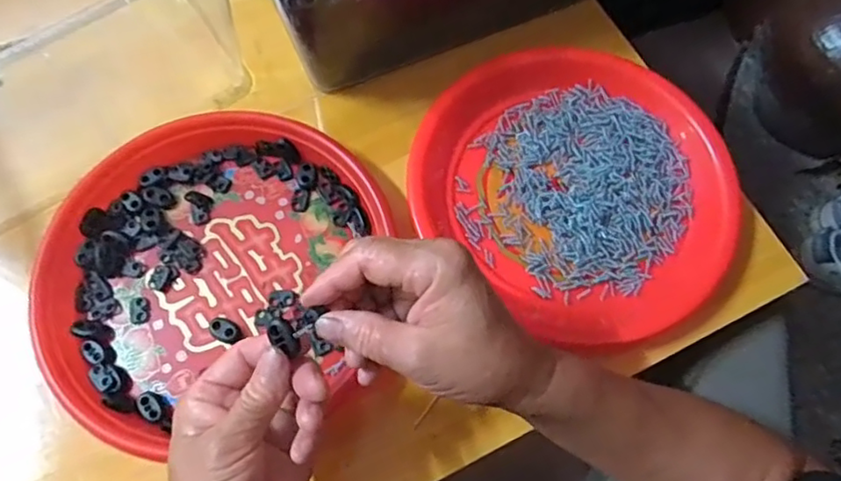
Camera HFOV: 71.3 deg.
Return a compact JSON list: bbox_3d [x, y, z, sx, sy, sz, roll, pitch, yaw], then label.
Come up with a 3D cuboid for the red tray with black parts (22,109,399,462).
[{"bbox_3d":[-0.131,0.023,0.396,0.229,0.033,0.228,42,75,15],"label":"red tray with black parts"}]

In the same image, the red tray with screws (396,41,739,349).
[{"bbox_3d":[0.114,-0.045,0.425,0.228,0.028,0.203,37,73,13],"label":"red tray with screws"}]

